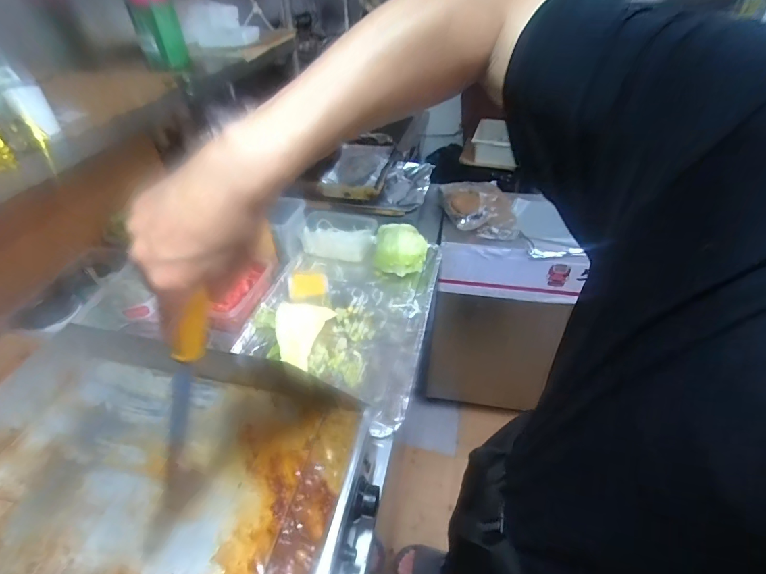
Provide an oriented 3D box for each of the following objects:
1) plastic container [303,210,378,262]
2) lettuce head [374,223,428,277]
[{"bbox_3d":[-0.120,-0.146,1.109,0.190,0.083,0.116,8,41,10],"label":"plastic container"},{"bbox_3d":[0.045,-0.096,1.046,0.139,0.120,0.134,5,40,7],"label":"lettuce head"}]

